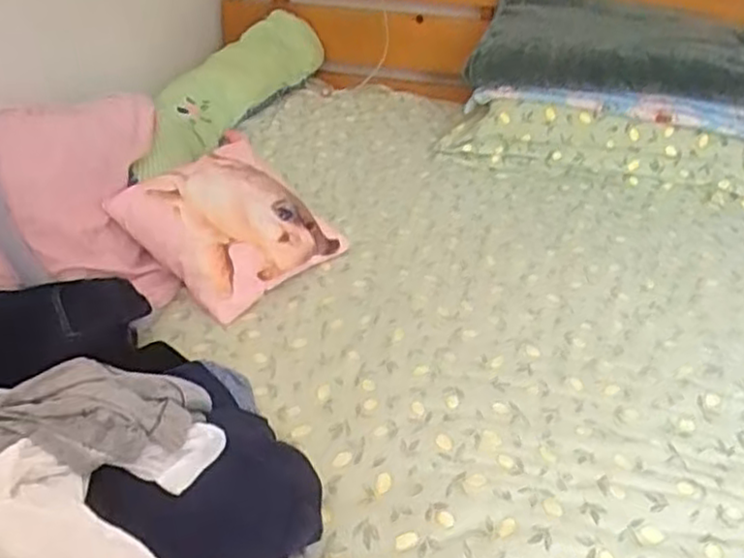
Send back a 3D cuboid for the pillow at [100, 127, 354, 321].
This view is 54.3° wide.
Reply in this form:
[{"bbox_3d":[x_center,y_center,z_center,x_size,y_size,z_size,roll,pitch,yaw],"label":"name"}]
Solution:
[{"bbox_3d":[-0.226,-0.096,1.206,0.289,0.065,0.277,-38,88,-32],"label":"pillow"}]

